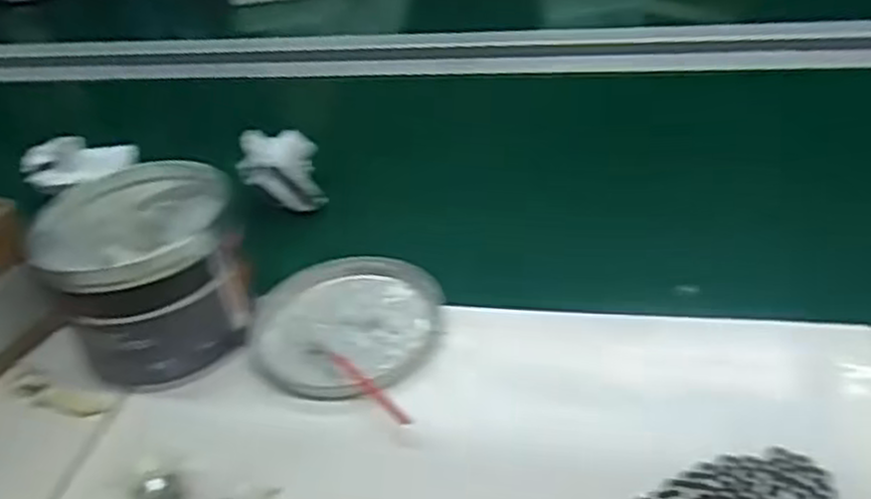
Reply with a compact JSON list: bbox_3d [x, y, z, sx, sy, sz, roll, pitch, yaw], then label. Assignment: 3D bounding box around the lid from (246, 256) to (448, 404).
[{"bbox_3d":[-0.060,0.050,0.553,0.128,0.020,0.128,-5,35,4],"label":"lid"}]

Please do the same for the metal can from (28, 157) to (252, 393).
[{"bbox_3d":[-0.193,0.010,0.552,0.127,0.112,0.127,-5,35,4],"label":"metal can"}]

